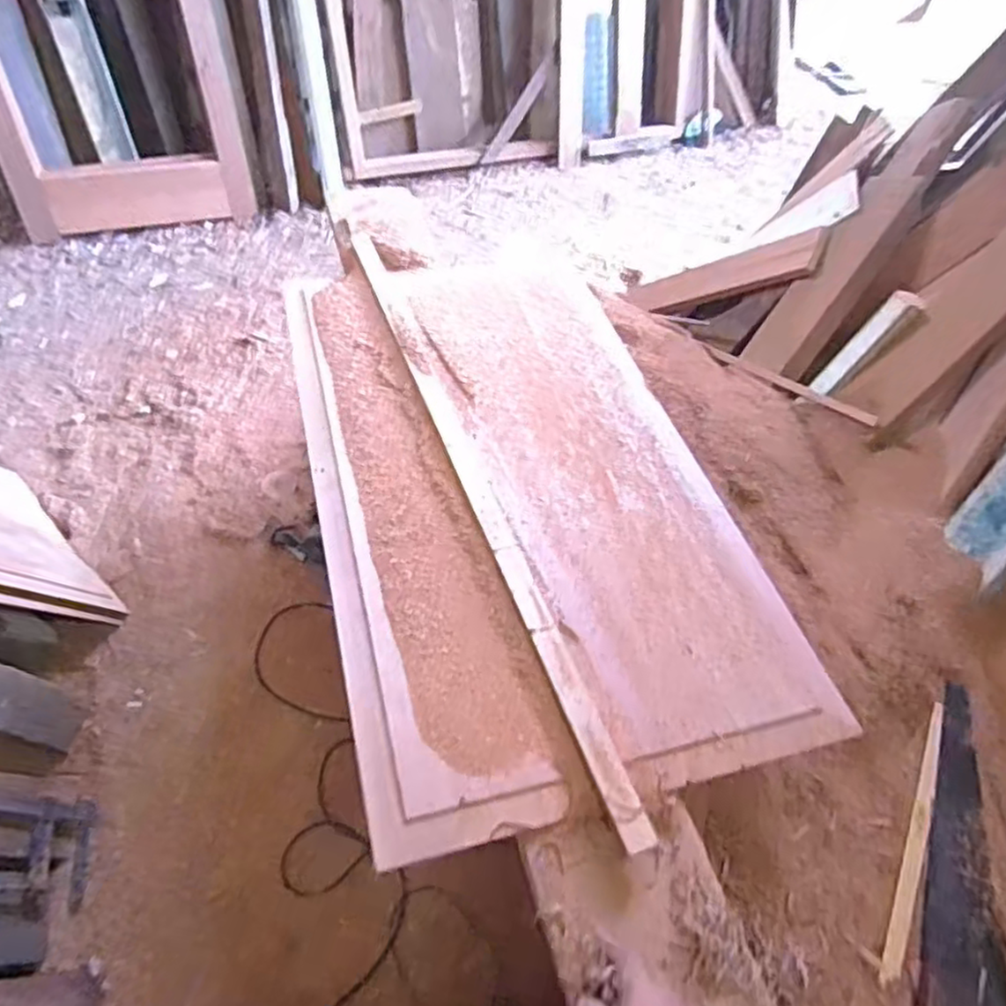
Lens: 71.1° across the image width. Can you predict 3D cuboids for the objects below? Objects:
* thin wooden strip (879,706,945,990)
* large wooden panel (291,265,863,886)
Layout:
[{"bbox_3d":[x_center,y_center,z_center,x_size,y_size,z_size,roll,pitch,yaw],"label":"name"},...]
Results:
[{"bbox_3d":[0.571,0.450,0.965,0.028,0.017,0.393,25,54,17],"label":"thin wooden strip"},{"bbox_3d":[0.016,-0.062,1.132,0.618,0.043,1.062,-11,52,-12],"label":"large wooden panel"}]

